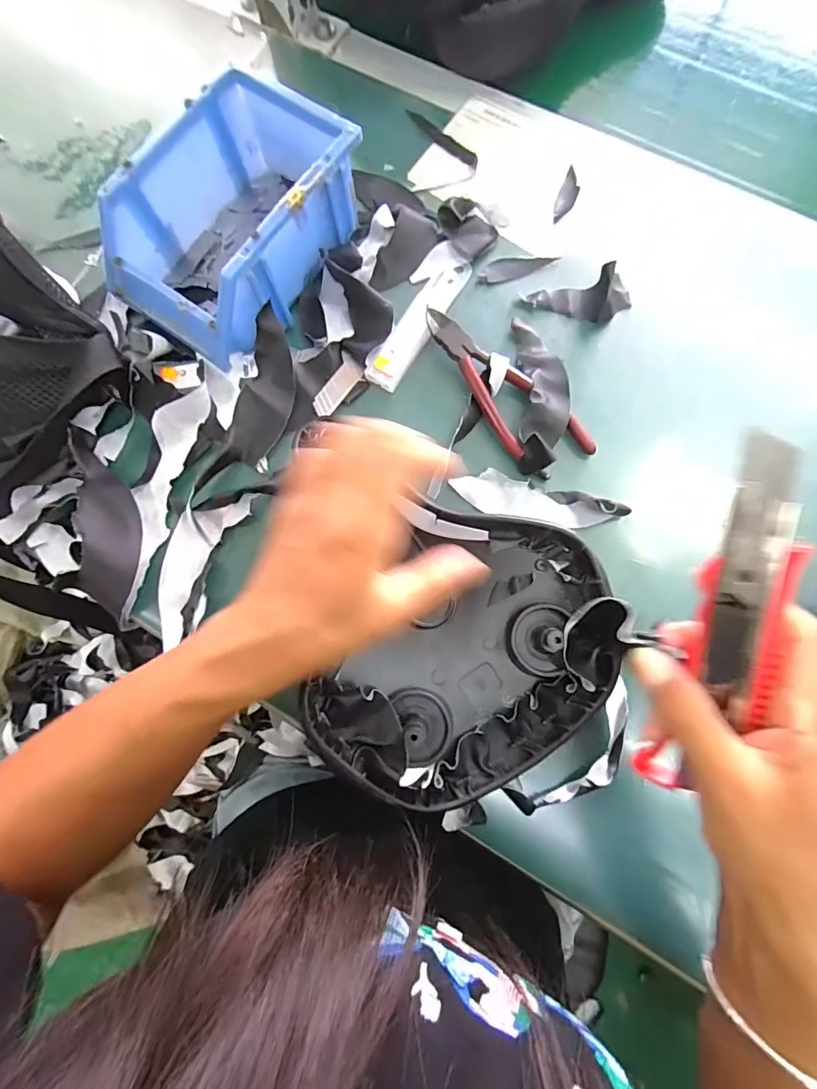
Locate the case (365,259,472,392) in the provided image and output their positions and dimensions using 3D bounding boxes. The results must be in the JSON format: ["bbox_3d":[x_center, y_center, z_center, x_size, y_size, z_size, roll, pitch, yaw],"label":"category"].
[{"bbox_3d":[0.010,-0.176,0.358,0.027,0.012,0.126,33,82,7],"label":"case"}]

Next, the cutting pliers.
[{"bbox_3d":[0.063,-0.110,0.342,0.159,0.016,0.049,43,83,8],"label":"cutting pliers"}]

